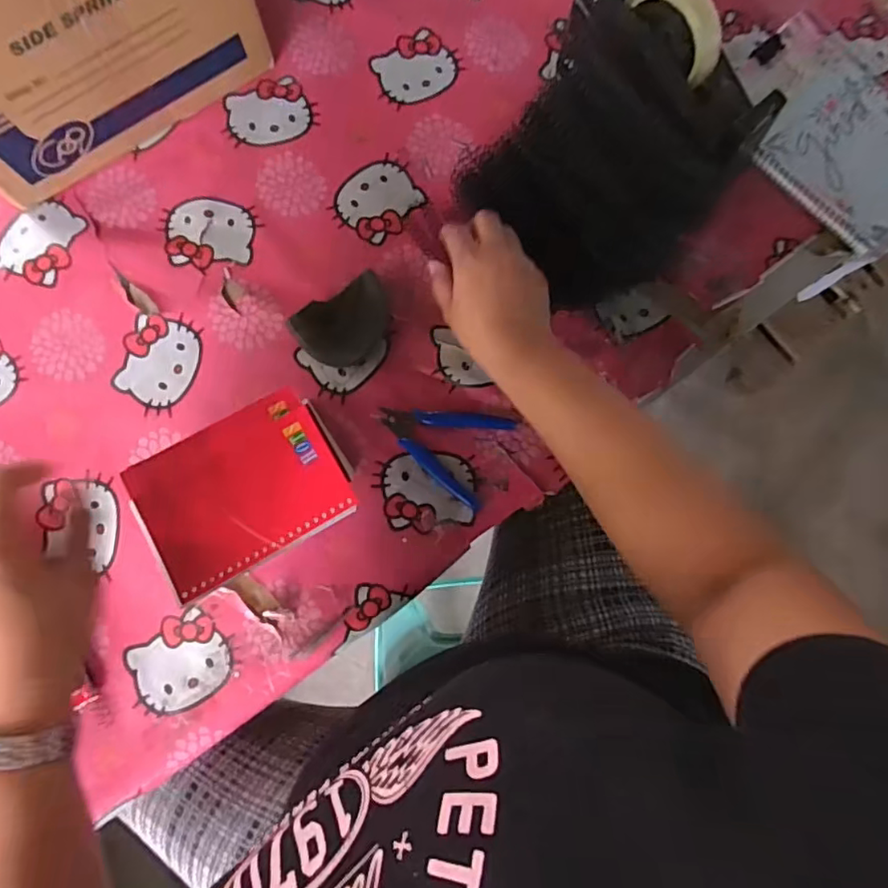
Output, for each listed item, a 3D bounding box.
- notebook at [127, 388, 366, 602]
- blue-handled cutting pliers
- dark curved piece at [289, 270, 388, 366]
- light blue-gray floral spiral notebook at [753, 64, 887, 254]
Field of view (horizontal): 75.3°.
[{"bbox_3d":[-0.141,0.031,0.400,0.139,0.016,0.103,-30,83,-6],"label":"notebook"},{"bbox_3d":[-0.002,-0.006,0.516,0.111,0.007,0.084,27,81,3],"label":"blue-handled cutting pliers"},{"bbox_3d":[-0.089,-0.106,0.520,0.085,0.029,0.060,-27,82,-5],"label":"dark curved piece"},{"bbox_3d":[0.406,-0.279,0.560,0.146,0.017,0.166,-42,84,-7],"label":"light blue-gray floral spiral notebook"}]

